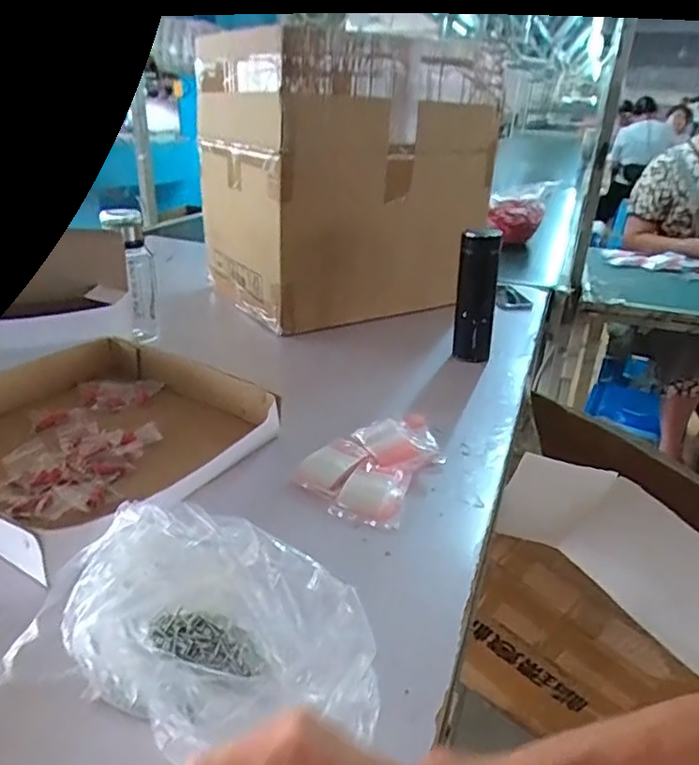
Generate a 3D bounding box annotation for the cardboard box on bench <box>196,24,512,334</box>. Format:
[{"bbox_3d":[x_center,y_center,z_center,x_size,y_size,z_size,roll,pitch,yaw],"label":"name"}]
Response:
[{"bbox_3d":[-0.004,-0.433,1.241,0.517,0.478,0.396,-16,31,-34],"label":"cardboard box on bench"}]

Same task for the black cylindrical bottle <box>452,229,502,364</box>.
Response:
[{"bbox_3d":[0.212,-0.142,0.981,0.067,0.218,0.051,9,26,12],"label":"black cylindrical bottle"}]

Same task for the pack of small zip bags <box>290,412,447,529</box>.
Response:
[{"bbox_3d":[0.036,0.089,0.712,0.127,0.027,0.222,15,28,24],"label":"pack of small zip bags"}]

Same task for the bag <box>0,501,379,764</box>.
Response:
[{"bbox_3d":[-0.105,0.182,0.437,0.263,0.076,0.159,12,27,18],"label":"bag"}]

